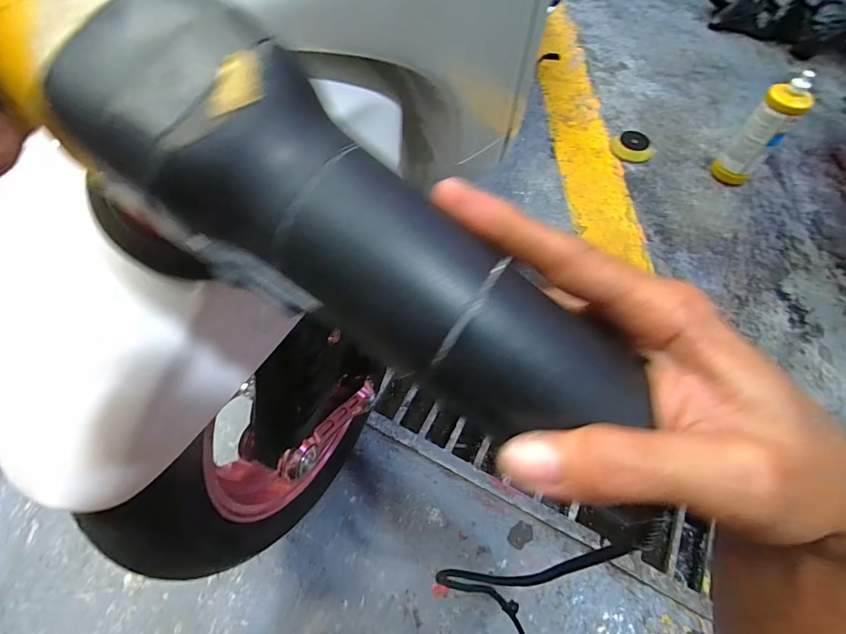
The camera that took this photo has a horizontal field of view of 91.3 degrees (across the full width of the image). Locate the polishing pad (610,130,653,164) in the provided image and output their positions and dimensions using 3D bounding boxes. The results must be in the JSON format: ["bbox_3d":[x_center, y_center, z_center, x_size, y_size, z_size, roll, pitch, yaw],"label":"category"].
[{"bbox_3d":[0.534,-0.438,1.049,0.098,0.022,0.116,27,63,12],"label":"polishing pad"}]

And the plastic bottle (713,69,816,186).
[{"bbox_3d":[0.726,-0.389,0.898,0.068,0.230,0.088,-40,69,-21],"label":"plastic bottle"}]

